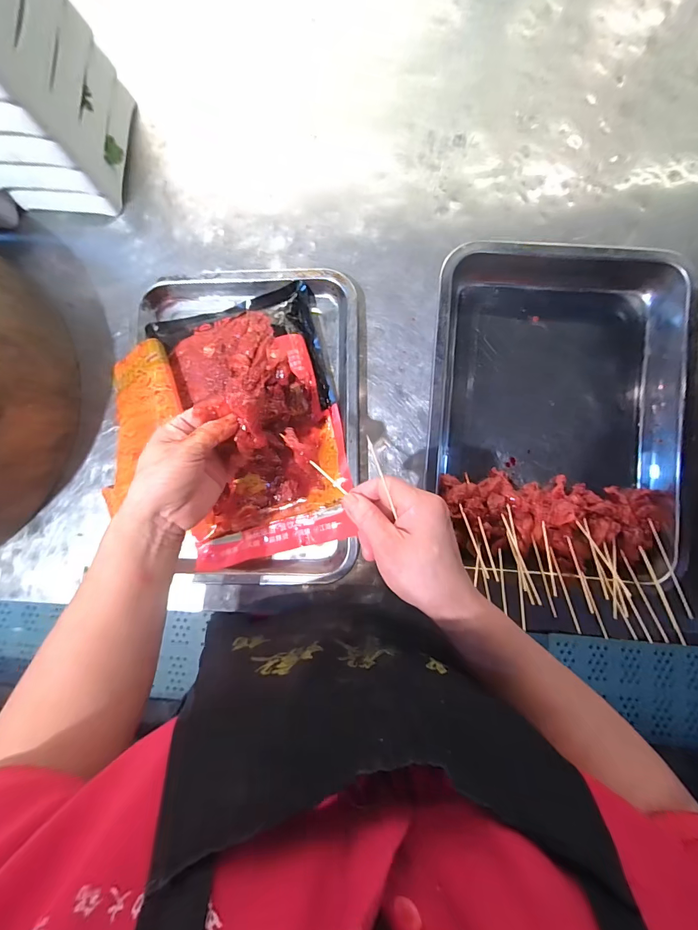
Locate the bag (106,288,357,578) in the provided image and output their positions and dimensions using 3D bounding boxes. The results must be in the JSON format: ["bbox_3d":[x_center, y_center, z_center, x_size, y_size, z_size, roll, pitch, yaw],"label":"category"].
[{"bbox_3d":[-0.141,-0.036,0.427,0.257,0.038,0.284,-13,86,2],"label":"bag"}]

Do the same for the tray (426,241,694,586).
[{"bbox_3d":[0.212,-0.060,0.408,0.245,0.050,0.338,3,87,3],"label":"tray"}]

